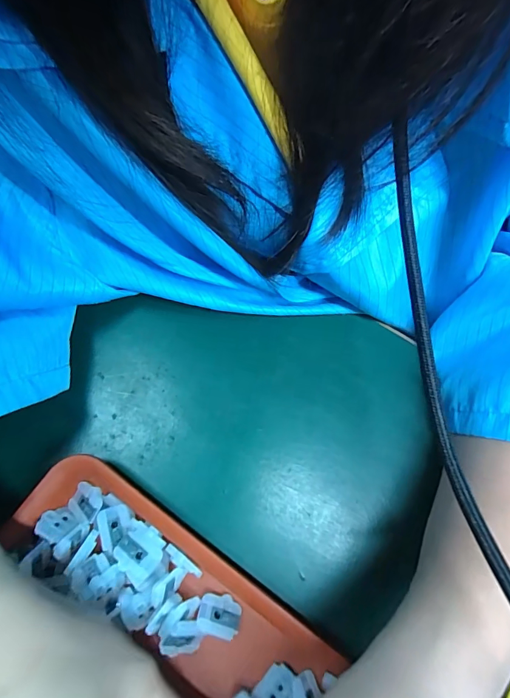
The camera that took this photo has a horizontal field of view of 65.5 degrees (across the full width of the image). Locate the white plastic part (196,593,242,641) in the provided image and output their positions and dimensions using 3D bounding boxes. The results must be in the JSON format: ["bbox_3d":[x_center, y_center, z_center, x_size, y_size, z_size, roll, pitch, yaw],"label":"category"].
[{"bbox_3d":[-0.017,0.130,0.194,0.020,0.012,0.016,12,73,2],"label":"white plastic part"}]

